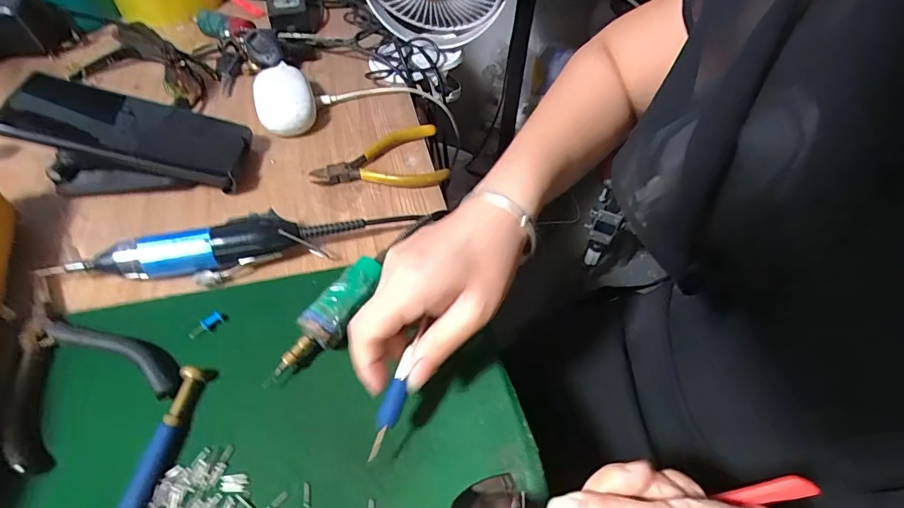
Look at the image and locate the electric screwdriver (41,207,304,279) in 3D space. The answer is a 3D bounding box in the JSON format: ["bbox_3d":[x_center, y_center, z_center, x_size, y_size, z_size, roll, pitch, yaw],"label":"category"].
[{"bbox_3d":[-0.202,0.002,0.339,0.172,0.030,0.027,-13,53,-10],"label":"electric screwdriver"}]

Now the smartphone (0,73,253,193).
[{"bbox_3d":[-0.267,-0.103,0.389,0.168,0.019,0.073,12,48,-22],"label":"smartphone"}]

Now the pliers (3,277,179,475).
[{"bbox_3d":[-0.246,0.062,0.299,0.088,0.013,0.138,-33,59,-24],"label":"pliers"}]

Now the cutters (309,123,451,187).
[{"bbox_3d":[-0.069,-0.084,0.426,0.120,0.019,0.072,-11,52,-9],"label":"cutters"}]

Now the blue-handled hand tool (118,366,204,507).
[{"bbox_3d":[-0.167,0.108,0.264,0.013,0.012,0.085,6,52,4],"label":"blue-handled hand tool"}]

